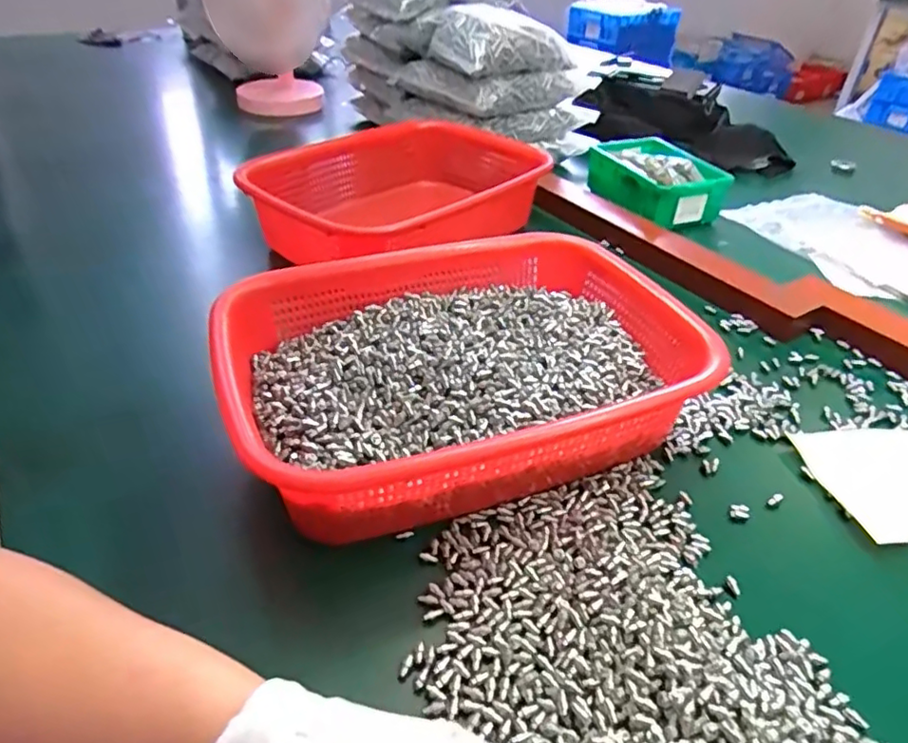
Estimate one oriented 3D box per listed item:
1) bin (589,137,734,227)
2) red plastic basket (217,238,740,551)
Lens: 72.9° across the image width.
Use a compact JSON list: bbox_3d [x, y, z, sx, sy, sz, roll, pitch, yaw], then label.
[{"bbox_3d":[0.234,-0.225,0.712,0.107,0.048,0.148,-11,39,-16],"label":"bin"},{"bbox_3d":[0.004,-0.002,0.398,0.272,0.070,0.214,-12,40,-18],"label":"red plastic basket"}]

